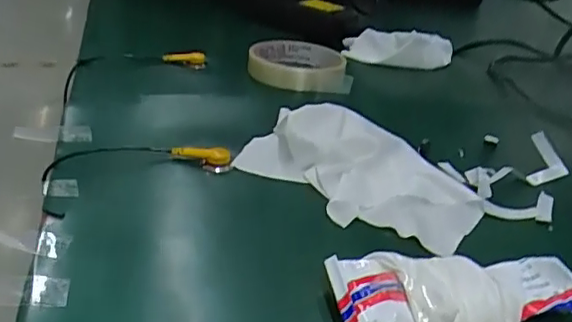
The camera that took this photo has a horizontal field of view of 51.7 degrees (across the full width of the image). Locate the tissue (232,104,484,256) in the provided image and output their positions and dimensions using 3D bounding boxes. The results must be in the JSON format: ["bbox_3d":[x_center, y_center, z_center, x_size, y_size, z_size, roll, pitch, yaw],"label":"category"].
[{"bbox_3d":[0.049,0.000,0.394,0.162,0.034,0.088,14,30,13],"label":"tissue"}]

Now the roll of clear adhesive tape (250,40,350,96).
[{"bbox_3d":[0.013,-0.095,0.575,0.097,0.025,0.087,28,36,33],"label":"roll of clear adhesive tape"}]

